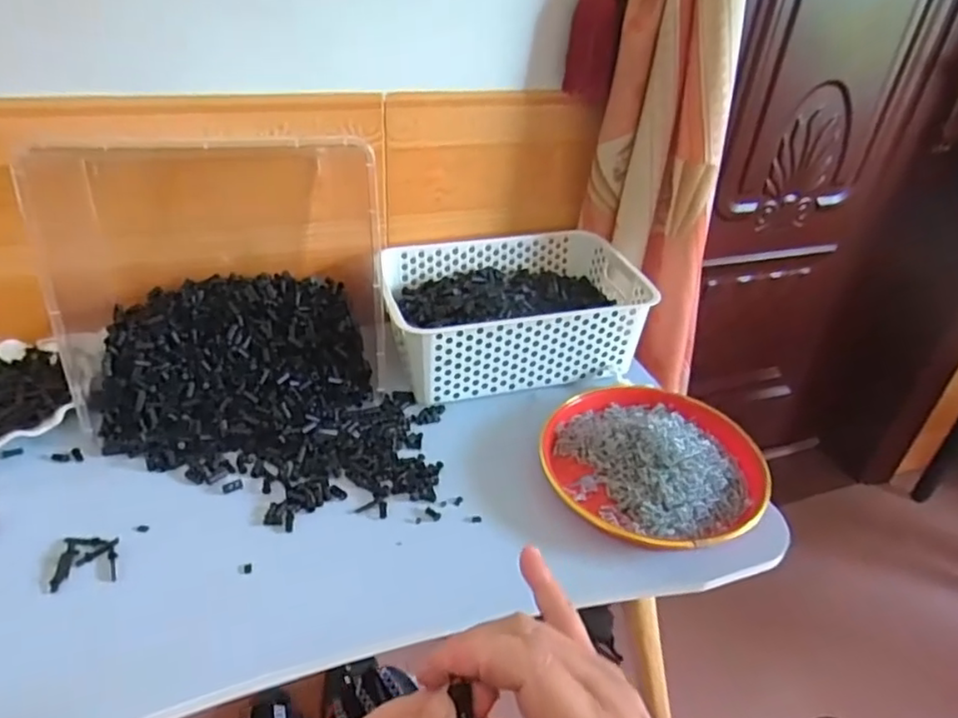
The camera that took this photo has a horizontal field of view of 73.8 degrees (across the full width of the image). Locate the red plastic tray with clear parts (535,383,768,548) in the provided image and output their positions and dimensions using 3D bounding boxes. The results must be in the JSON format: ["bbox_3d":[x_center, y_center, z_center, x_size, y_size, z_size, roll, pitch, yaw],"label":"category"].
[{"bbox_3d":[0.175,0.105,0.649,0.212,0.056,0.204,30,42,32],"label":"red plastic tray with clear parts"}]

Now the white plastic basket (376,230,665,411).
[{"bbox_3d":[0.036,-0.059,0.797,0.305,0.106,0.210,-4,36,-13],"label":"white plastic basket"}]

